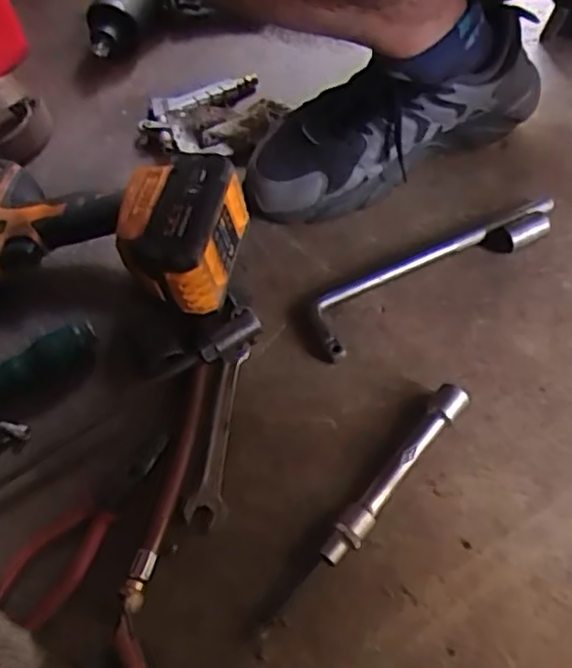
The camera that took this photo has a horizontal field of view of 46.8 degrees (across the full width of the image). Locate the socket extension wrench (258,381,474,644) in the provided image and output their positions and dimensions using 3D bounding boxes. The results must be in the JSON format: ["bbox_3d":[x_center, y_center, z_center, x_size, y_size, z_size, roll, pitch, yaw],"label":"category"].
[{"bbox_3d":[0.055,0.109,0.421,0.021,0.021,0.198,33,64,23],"label":"socket extension wrench"}]

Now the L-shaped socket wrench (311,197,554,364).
[{"bbox_3d":[0.121,-0.054,0.524,0.234,0.023,0.047,-30,59,-16],"label":"L-shaped socket wrench"}]

